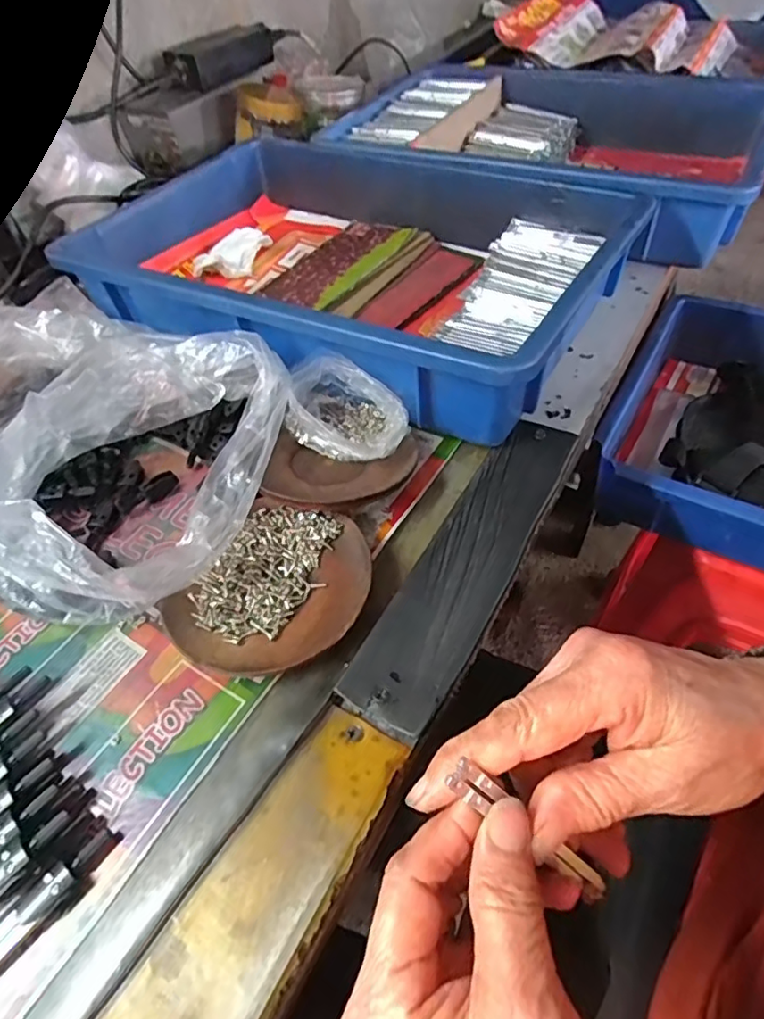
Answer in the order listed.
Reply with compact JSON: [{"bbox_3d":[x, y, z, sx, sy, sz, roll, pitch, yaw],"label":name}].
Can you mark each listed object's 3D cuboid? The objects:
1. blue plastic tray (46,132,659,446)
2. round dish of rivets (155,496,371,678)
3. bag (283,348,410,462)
[{"bbox_3d":[-0.030,-0.226,0.484,0.412,0.076,0.300,22,56,20],"label":"blue plastic tray"},{"bbox_3d":[-0.058,0.042,0.312,0.096,0.020,0.108,26,58,22],"label":"round dish of rivets"},{"bbox_3d":[-0.026,-0.066,0.376,0.090,0.040,0.056,29,58,24],"label":"bag"}]

